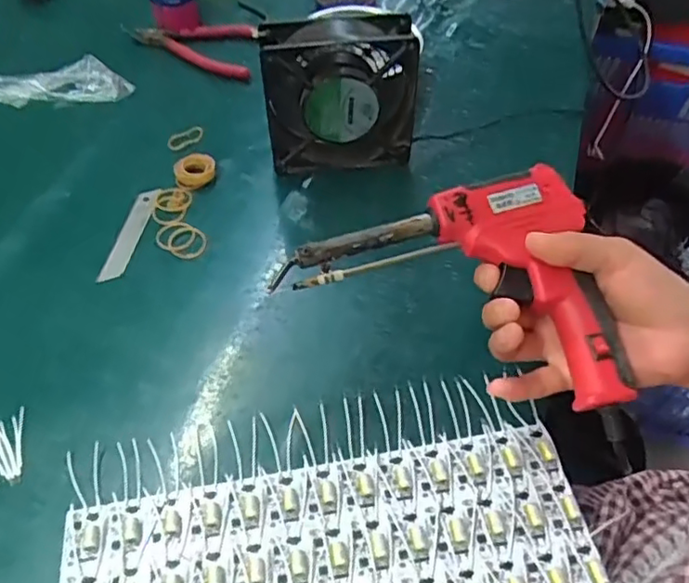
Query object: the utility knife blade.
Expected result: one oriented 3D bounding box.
[{"bbox_3d":[-0.176,-0.048,0.498,0.019,0.004,0.094,9,57,6],"label":"utility knife blade"}]

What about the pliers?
[{"bbox_3d":[-0.157,-0.270,0.650,0.154,0.025,0.066,23,55,17],"label":"pliers"}]

